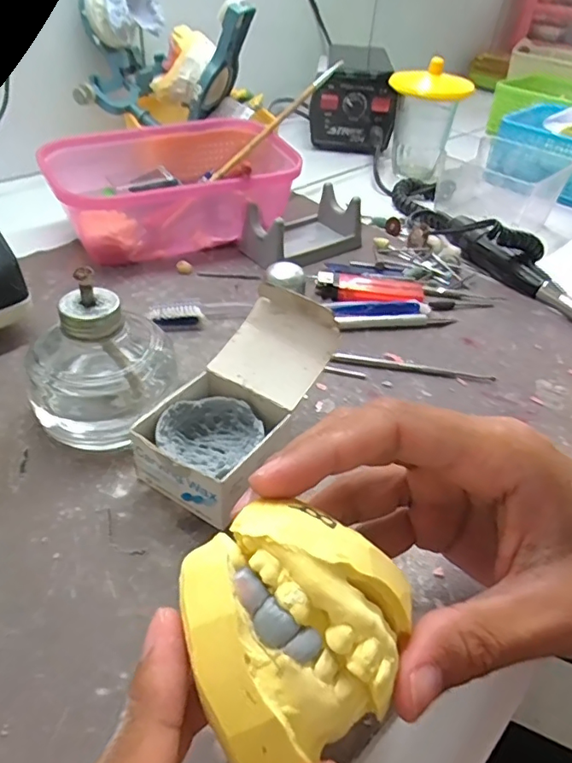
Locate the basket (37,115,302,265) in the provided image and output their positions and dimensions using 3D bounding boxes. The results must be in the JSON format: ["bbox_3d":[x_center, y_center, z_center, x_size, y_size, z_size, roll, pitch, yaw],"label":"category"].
[{"bbox_3d":[-0.092,-0.161,0.452,0.195,0.065,0.127,-14,44,-21],"label":"basket"}]

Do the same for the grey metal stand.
[{"bbox_3d":[0.013,-0.129,0.445,0.097,0.037,0.061,-28,51,-33],"label":"grey metal stand"}]

